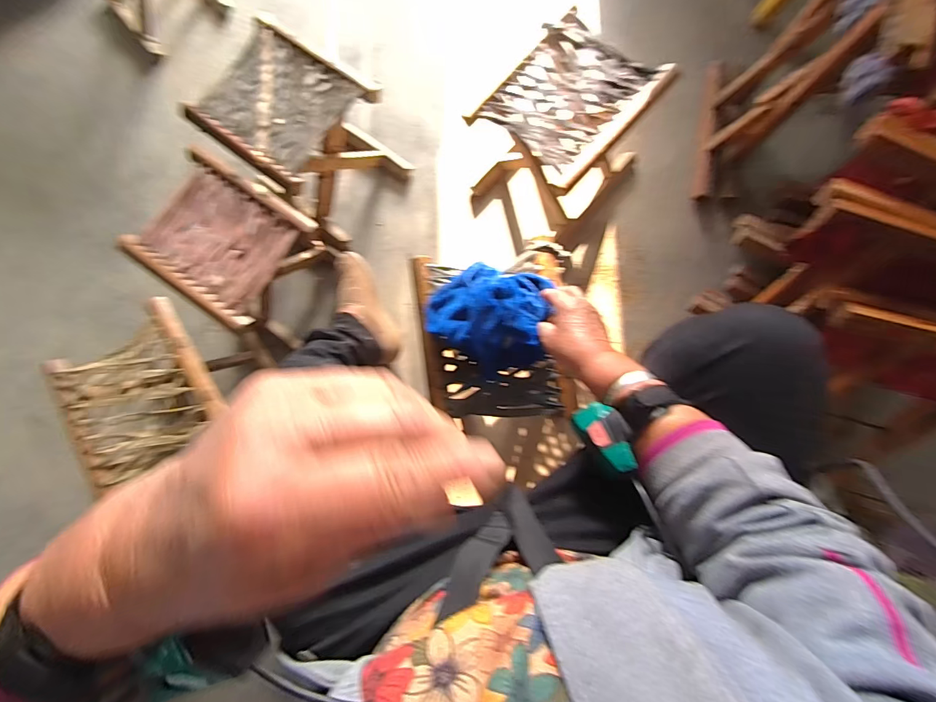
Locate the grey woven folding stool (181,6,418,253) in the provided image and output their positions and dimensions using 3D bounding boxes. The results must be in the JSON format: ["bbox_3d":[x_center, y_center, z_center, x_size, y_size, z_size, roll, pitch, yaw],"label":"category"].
[{"bbox_3d":[-0.316,-0.412,0.826,0.253,0.244,0.242,37,86,9],"label":"grey woven folding stool"}]

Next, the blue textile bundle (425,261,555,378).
[{"bbox_3d":[0.040,-0.057,0.592,0.174,0.079,0.158,41,87,9],"label":"blue textile bundle"}]

